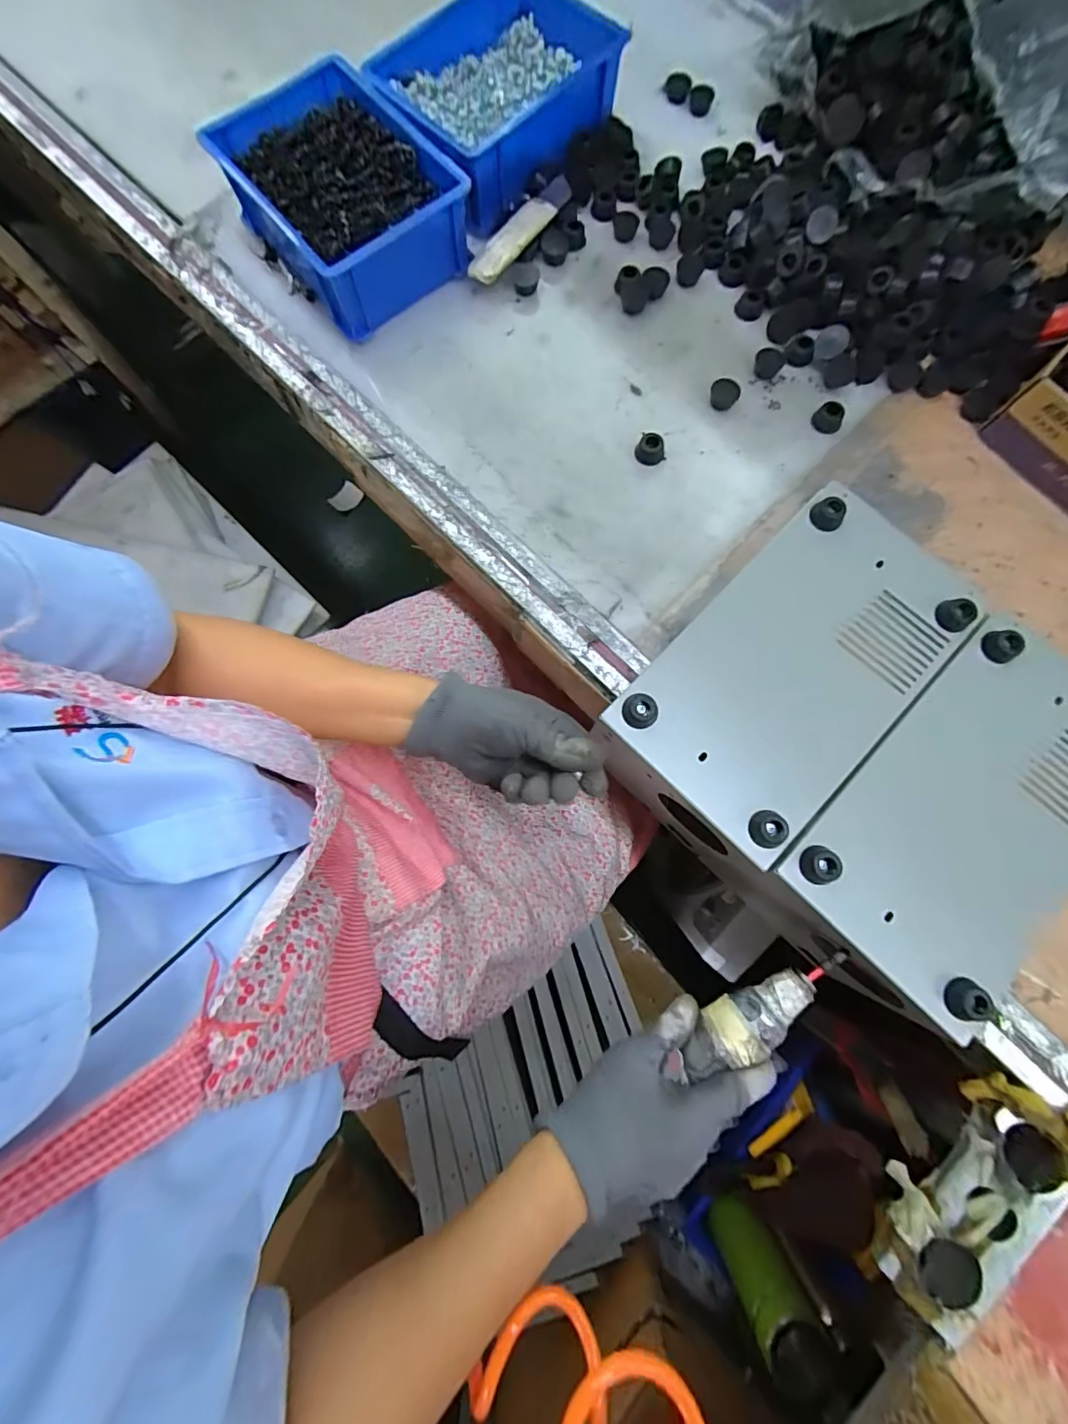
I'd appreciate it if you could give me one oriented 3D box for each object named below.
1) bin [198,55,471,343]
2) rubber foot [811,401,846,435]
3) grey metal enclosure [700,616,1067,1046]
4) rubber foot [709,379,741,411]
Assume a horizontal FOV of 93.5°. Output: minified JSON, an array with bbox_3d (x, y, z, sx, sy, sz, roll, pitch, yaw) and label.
[{"bbox_3d":[-0.164,-0.443,0.439,0.145,0.068,0.196,-42,81,-8],"label":"bin"},{"bbox_3d":[0.246,-0.245,0.421,0.022,0.017,0.020,0,78,0],"label":"rubber foot"},{"bbox_3d":[0.304,0.083,0.406,0.273,0.140,0.149,-43,81,-8],"label":"grey metal enclosure"},{"bbox_3d":[0.161,-0.268,0.426,0.024,0.010,0.023,0,78,0],"label":"rubber foot"}]

